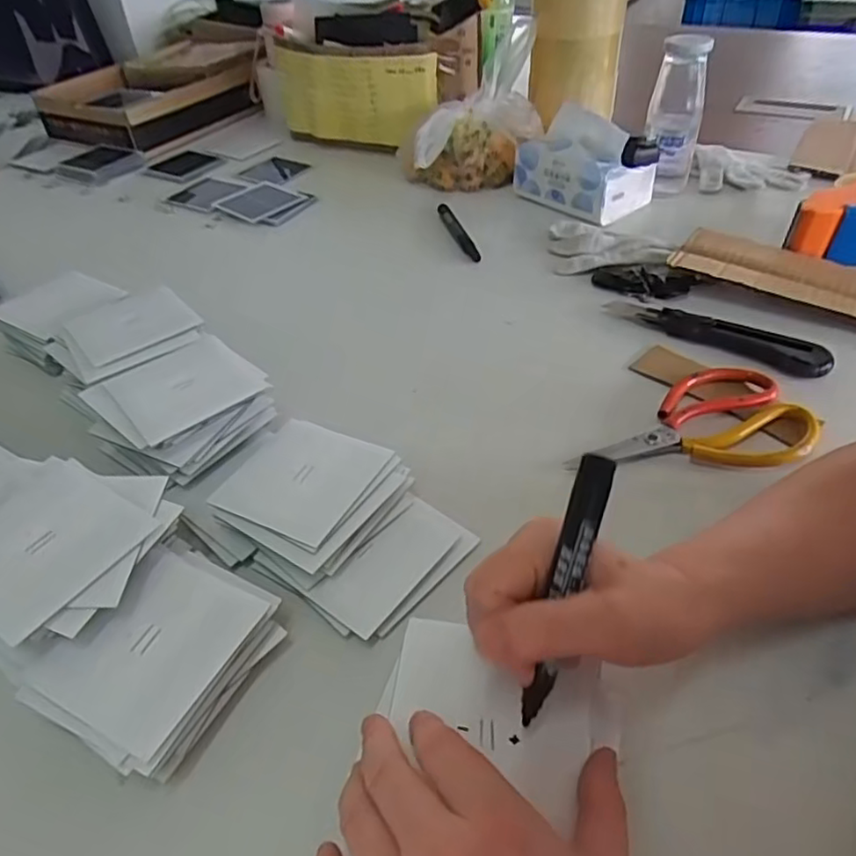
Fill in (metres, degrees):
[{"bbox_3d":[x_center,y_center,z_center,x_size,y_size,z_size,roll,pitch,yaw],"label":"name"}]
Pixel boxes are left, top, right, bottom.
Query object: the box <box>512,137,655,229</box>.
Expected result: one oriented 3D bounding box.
[{"bbox_3d":[0.186,-0.310,0.752,0.100,0.079,0.144,-33,50,-28],"label":"box"}]

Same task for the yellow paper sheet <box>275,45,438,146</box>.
[{"bbox_3d":[-0.105,-0.458,0.898,0.238,0.133,0.029,13,45,17],"label":"yellow paper sheet"}]

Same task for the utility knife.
[{"bbox_3d":[0.244,-0.083,0.547,0.184,0.015,0.028,23,49,26],"label":"utility knife"}]

